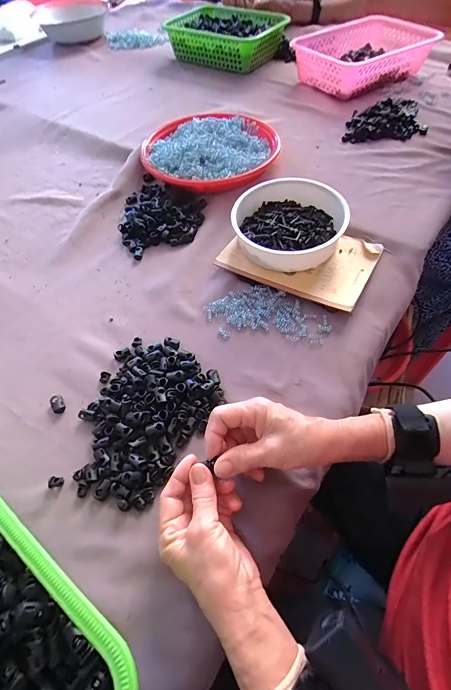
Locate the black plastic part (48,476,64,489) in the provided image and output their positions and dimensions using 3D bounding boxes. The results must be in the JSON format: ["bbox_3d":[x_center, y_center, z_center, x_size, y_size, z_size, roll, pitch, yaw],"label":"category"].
[{"bbox_3d":[-0.174,0.140,0.355,0.013,0.008,0.011,-16,58,-7],"label":"black plastic part"}]

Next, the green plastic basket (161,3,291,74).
[{"bbox_3d":[0.011,-0.789,0.894,0.279,0.082,0.208,32,64,21],"label":"green plastic basket"}]

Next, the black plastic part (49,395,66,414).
[{"bbox_3d":[-0.196,0.069,0.403,0.014,0.009,0.021,-23,59,-12],"label":"black plastic part"}]

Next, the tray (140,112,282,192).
[{"bbox_3d":[-0.024,-0.361,0.651,0.228,0.051,0.236,26,62,18],"label":"tray"}]

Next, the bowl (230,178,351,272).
[{"bbox_3d":[0.091,-0.184,0.521,0.162,0.053,0.162,-1,57,2],"label":"bowl"}]

